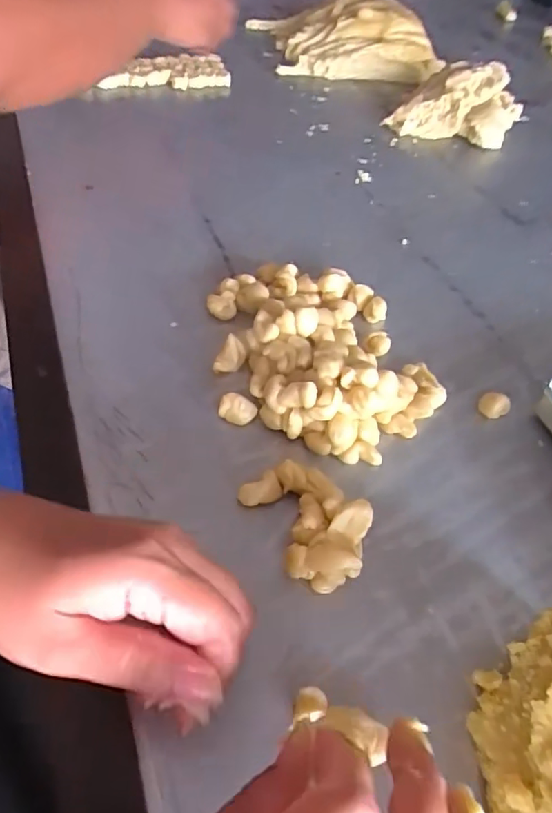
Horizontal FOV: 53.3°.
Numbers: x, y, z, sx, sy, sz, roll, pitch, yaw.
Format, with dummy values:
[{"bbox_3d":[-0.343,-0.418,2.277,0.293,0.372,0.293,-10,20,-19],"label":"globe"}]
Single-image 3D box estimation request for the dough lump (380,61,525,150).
[{"bbox_3d":[0.223,-0.376,0.679,0.150,0.068,0.090,15,51,9],"label":"dough lump"}]

